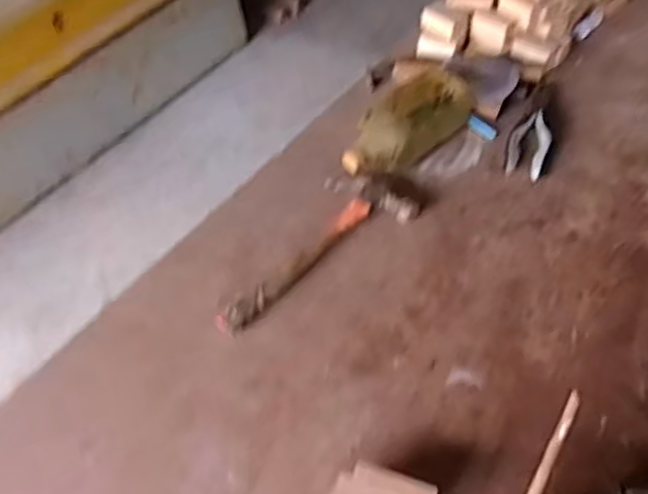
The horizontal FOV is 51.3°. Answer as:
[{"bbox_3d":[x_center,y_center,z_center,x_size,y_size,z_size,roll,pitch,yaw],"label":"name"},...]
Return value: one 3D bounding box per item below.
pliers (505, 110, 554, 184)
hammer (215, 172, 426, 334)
[{"bbox_3d":[0.295,-0.150,0.966,0.059,0.015,0.129,17,54,19],"label":"pliers"},{"bbox_3d":[-0.007,-0.007,0.875,0.326,0.029,0.081,-31,54,-19],"label":"hammer"}]

